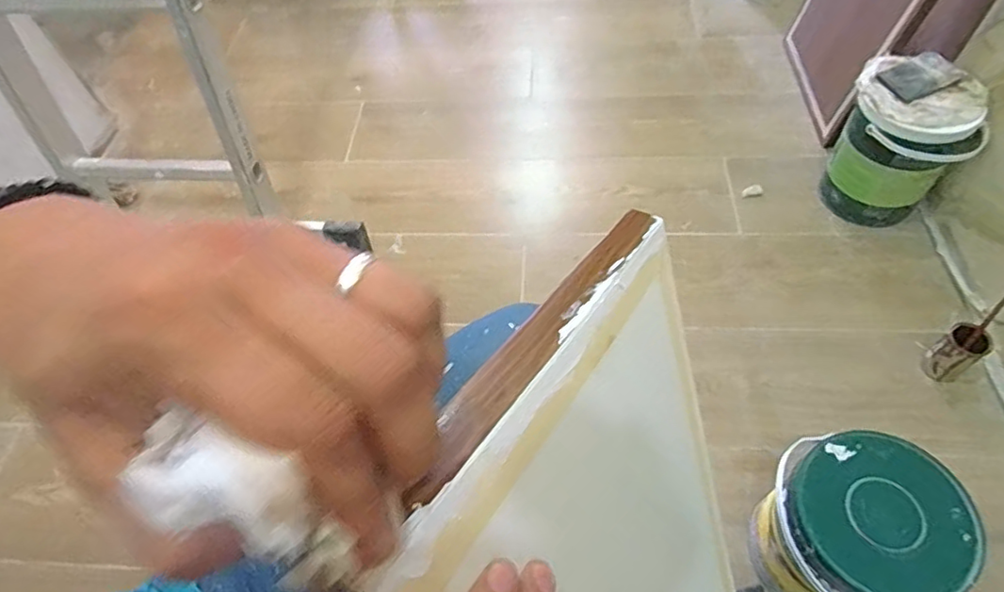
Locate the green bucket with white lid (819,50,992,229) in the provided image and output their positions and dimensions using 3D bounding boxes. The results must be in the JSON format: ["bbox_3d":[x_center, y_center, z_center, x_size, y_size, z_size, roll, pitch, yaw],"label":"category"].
[{"bbox_3d":[0.669,-0.253,0.996,0.179,0.242,0.171,-3,56,4],"label":"green bucket with white lid"}]

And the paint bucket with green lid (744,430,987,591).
[{"bbox_3d":[0.390,0.270,0.671,0.162,0.204,0.173,-3,56,4],"label":"paint bucket with green lid"}]

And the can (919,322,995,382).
[{"bbox_3d":[0.657,0.086,0.849,0.049,0.101,0.052,-3,56,4],"label":"can"}]

